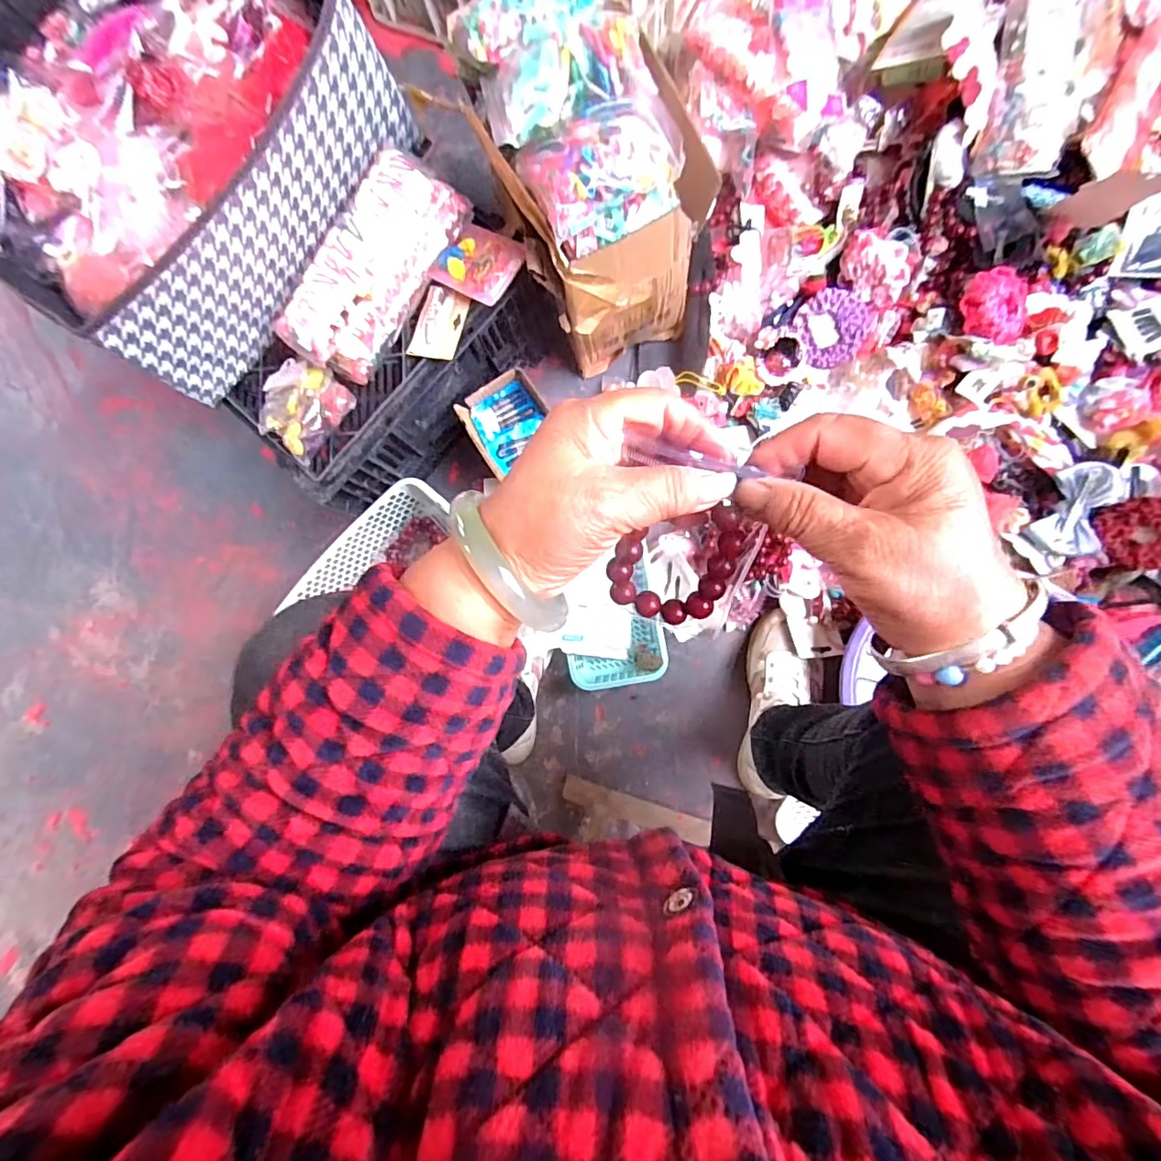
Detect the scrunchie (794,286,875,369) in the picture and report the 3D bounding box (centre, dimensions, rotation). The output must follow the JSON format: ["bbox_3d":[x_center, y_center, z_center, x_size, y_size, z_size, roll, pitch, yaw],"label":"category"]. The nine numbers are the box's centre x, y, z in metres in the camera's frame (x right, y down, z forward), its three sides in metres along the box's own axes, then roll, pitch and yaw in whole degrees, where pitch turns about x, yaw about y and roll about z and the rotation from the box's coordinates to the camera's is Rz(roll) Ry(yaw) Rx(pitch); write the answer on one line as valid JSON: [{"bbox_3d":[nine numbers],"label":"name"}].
[{"bbox_3d":[0.349,-0.348,0.724,0.089,0.024,0.094,0,87,7],"label":"scrunchie"}]

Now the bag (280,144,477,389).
[{"bbox_3d":[-0.223,-0.332,0.575,0.095,0.070,0.224,30,91,7],"label":"bag"}]

